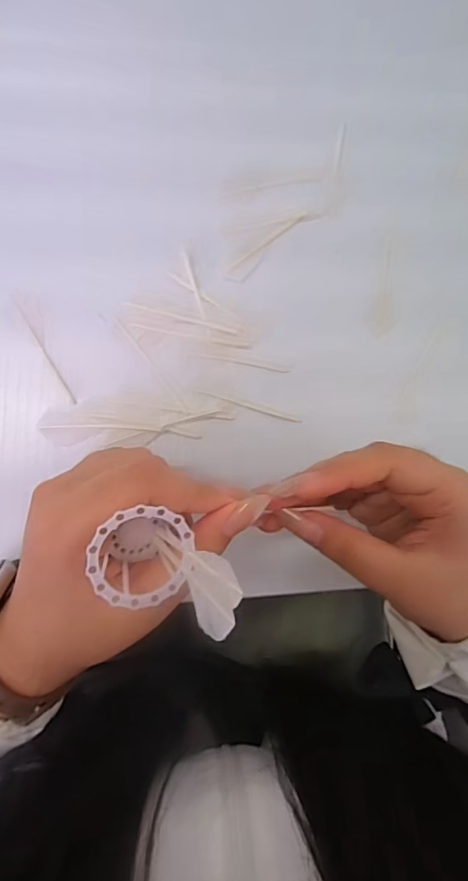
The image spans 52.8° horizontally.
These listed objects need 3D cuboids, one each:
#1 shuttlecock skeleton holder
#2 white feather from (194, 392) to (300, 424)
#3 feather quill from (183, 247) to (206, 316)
[{"bbox_3d":[-0.037,0.046,0.193,0.035,0.037,0.037,5,86,-8],"label":"shuttlecock skeleton holder"},{"bbox_3d":[0.010,-0.020,0.278,0.061,0.004,0.004,18,84,-7],"label":"white feather"},{"bbox_3d":[-0.023,-0.093,0.278,0.004,0.004,0.041,-18,89,-9],"label":"feather quill"}]

